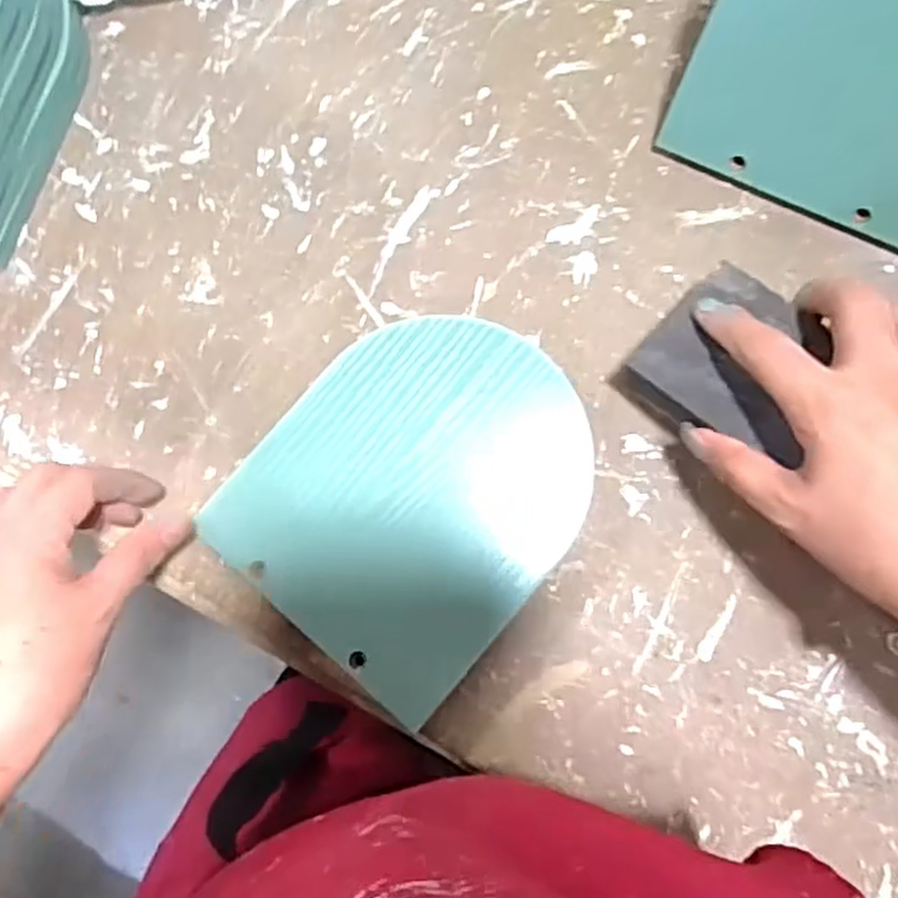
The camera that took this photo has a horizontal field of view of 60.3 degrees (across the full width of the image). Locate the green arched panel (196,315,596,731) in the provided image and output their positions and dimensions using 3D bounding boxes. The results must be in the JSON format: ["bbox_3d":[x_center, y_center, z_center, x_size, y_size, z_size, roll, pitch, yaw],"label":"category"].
[{"bbox_3d":[-0.014,0.020,0.367,0.140,0.007,0.167,40,87,9],"label":"green arched panel"}]

